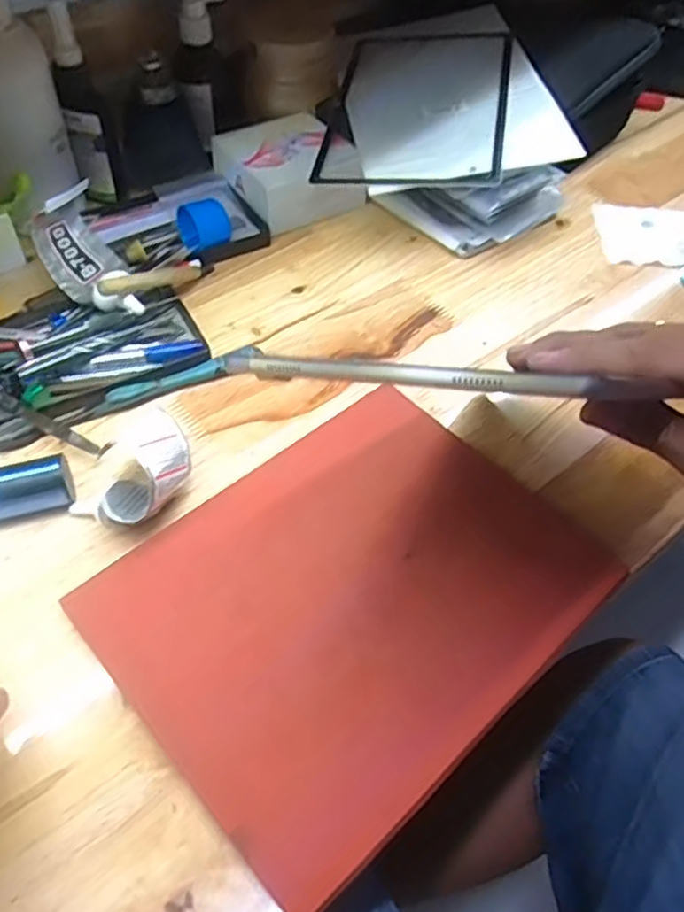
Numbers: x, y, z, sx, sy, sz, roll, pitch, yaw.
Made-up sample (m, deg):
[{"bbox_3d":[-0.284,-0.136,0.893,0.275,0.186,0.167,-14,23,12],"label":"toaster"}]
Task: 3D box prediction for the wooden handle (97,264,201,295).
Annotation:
[{"bbox_3d":[-0.134,-0.125,0.483,0.011,0.013,0.115,20,25,12],"label":"wooden handle"}]

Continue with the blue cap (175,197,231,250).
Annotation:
[{"bbox_3d":[-0.108,-0.179,0.531,0.035,0.030,0.037,-25,56,-20],"label":"blue cap"}]

